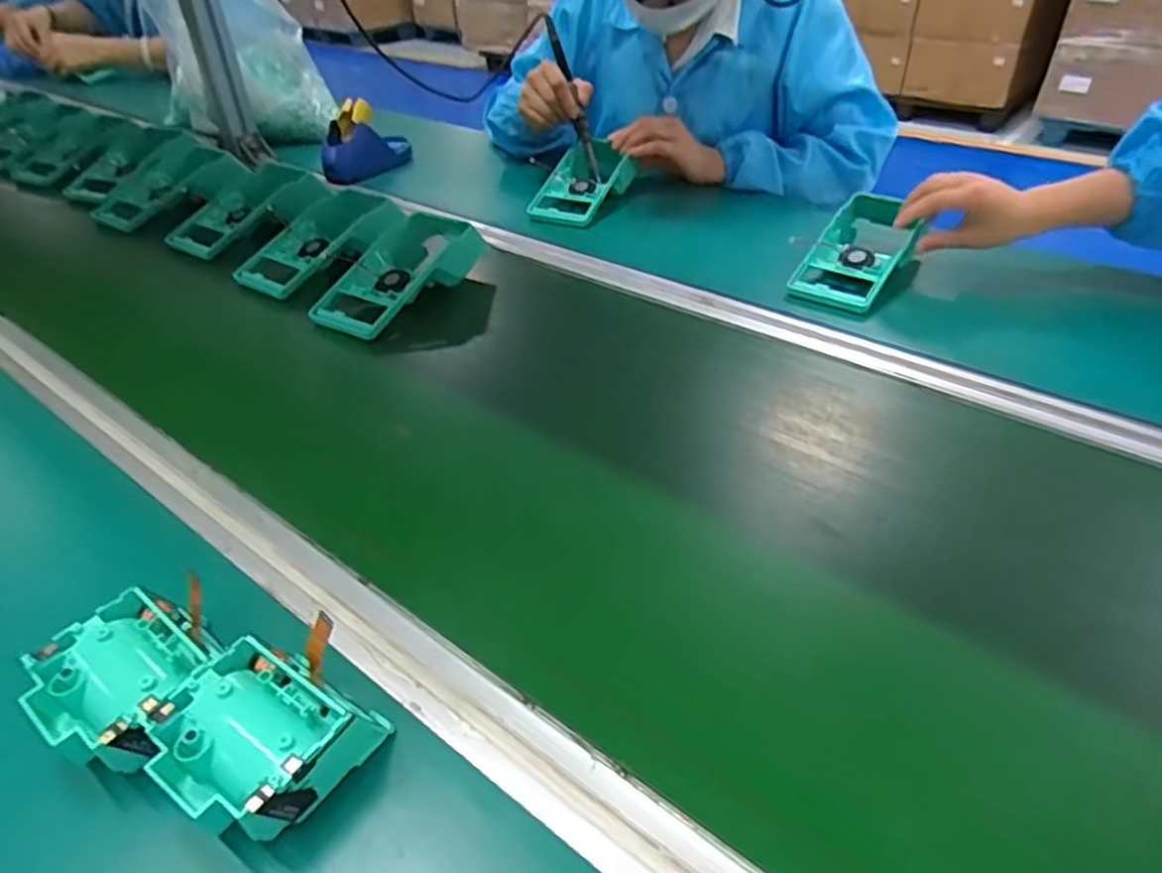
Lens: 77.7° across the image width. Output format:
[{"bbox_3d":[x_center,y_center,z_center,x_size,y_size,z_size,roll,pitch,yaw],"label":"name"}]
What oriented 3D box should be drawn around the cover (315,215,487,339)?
[{"bbox_3d":[-0.179,-0.153,0.706,0.085,0.065,0.179,21,42,24],"label":"cover"}]

